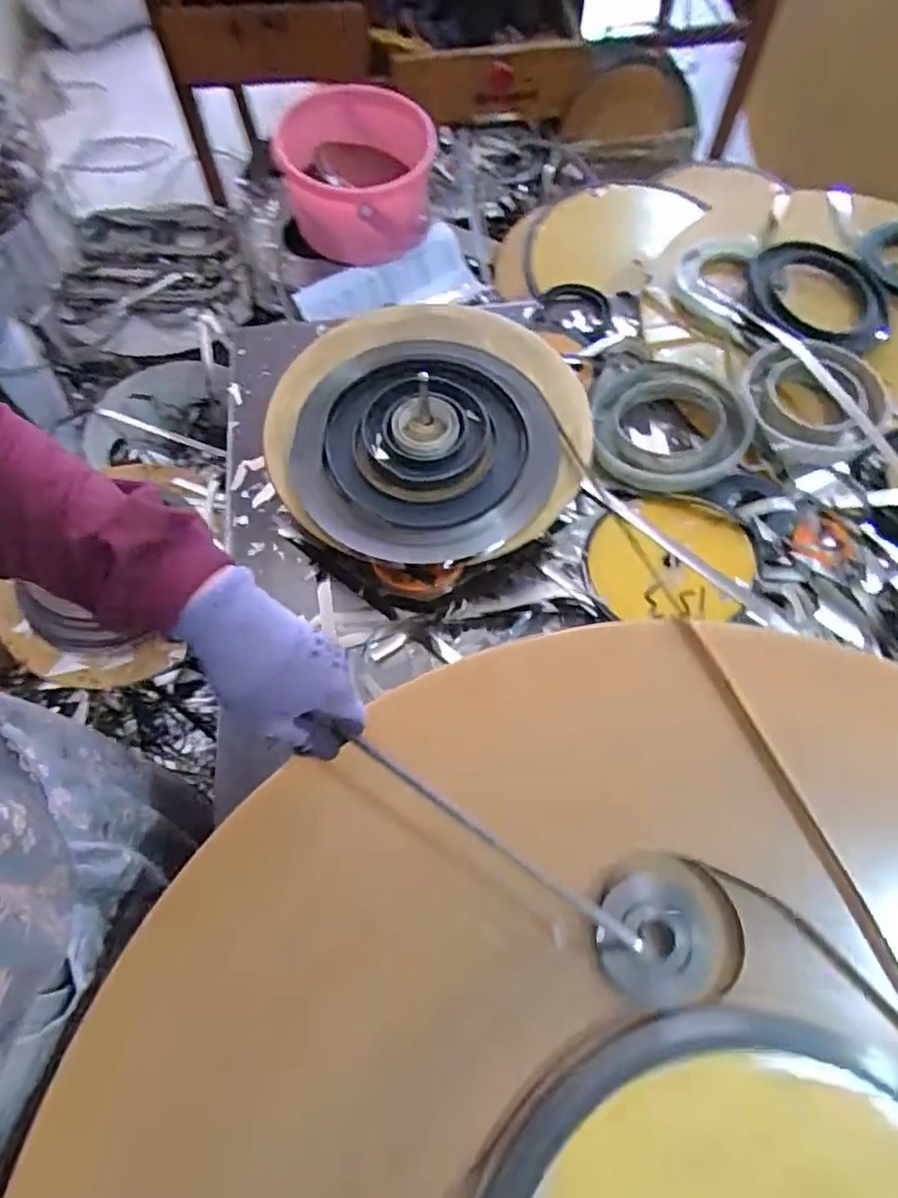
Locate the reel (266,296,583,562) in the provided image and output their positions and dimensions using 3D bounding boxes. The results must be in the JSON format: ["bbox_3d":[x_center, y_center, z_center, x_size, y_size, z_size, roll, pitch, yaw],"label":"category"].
[{"bbox_3d":[-0.019,-0.154,0.578,0.272,0.035,0.269,-18,65,-8],"label":"reel"}]

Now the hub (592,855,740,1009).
[{"bbox_3d":[0.136,0.207,0.407,0.087,0.012,0.081,0,64,0],"label":"hub"}]

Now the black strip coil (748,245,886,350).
[{"bbox_3d":[0.403,-0.323,0.702,0.156,0.029,0.144,-9,64,-4],"label":"black strip coil"}]

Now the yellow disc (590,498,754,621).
[{"bbox_3d":[0.193,-0.033,0.573,0.132,0.013,0.123,-3,68,7],"label":"yellow disc"}]

